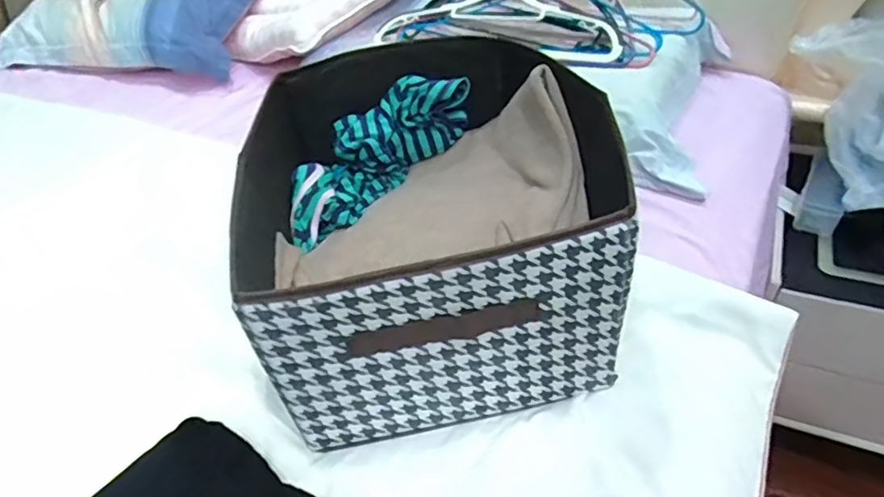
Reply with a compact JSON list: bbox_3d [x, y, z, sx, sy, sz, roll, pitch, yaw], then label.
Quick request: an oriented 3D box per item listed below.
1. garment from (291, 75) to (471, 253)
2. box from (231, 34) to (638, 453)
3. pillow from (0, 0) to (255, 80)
[{"bbox_3d":[-0.095,-0.118,0.732,0.283,0.099,0.109,-44,53,-16],"label":"garment"},{"bbox_3d":[-0.015,-0.066,0.609,0.338,0.181,0.448,-11,42,-3],"label":"box"},{"bbox_3d":[-0.623,-0.500,1.134,0.564,0.202,0.306,11,45,17],"label":"pillow"}]

